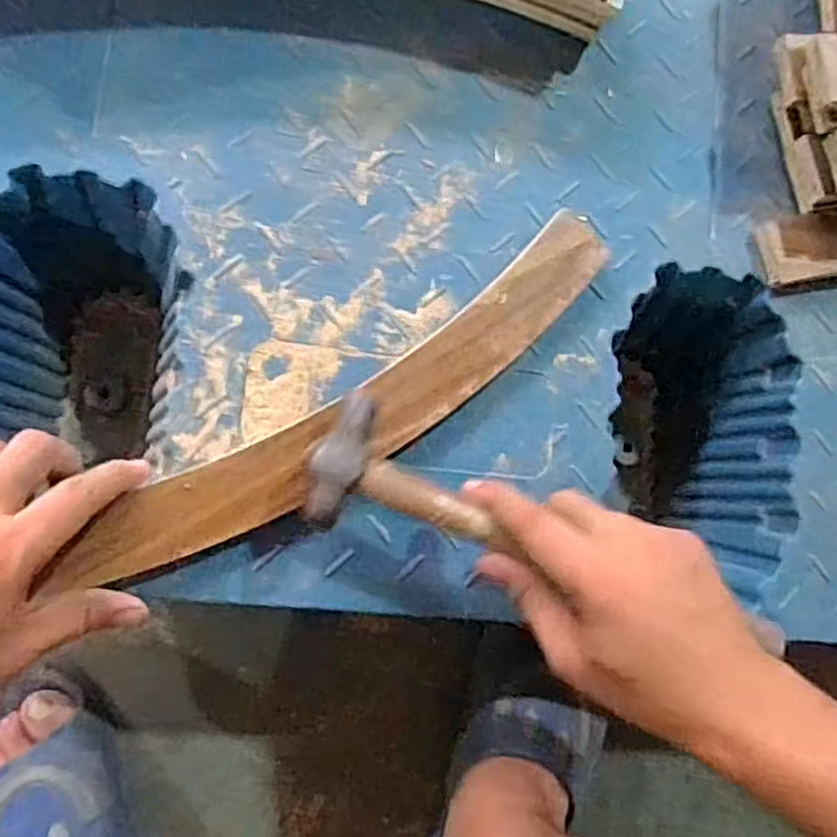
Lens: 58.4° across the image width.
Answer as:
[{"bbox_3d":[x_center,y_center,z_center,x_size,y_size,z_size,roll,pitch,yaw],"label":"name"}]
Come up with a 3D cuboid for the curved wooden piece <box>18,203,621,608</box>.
[{"bbox_3d":[-0.034,-0.003,0.451,0.370,0.015,0.065,-35,95,-11],"label":"curved wooden piece"}]

